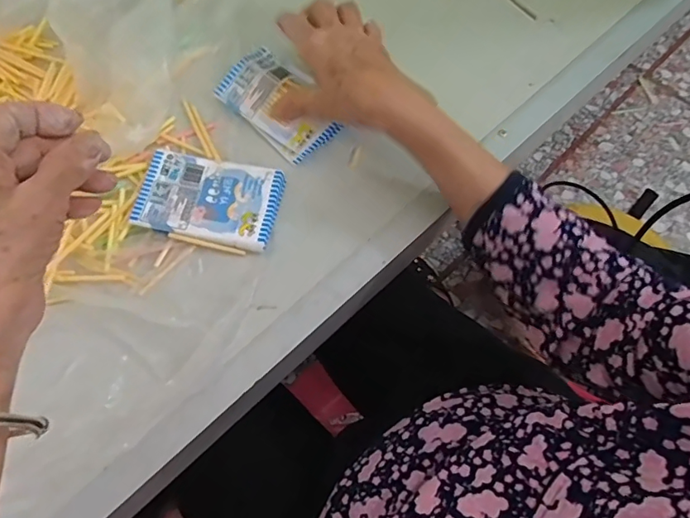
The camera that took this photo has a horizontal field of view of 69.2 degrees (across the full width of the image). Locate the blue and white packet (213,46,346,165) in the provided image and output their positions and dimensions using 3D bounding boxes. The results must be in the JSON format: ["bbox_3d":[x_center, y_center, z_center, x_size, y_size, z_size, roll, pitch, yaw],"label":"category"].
[{"bbox_3d":[-0.053,-0.131,0.419,0.105,0.012,0.064,43,76,11],"label":"blue and white packet"}]

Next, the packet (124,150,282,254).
[{"bbox_3d":[-0.107,-0.048,0.395,0.107,0.008,0.071,13,73,2],"label":"packet"}]

